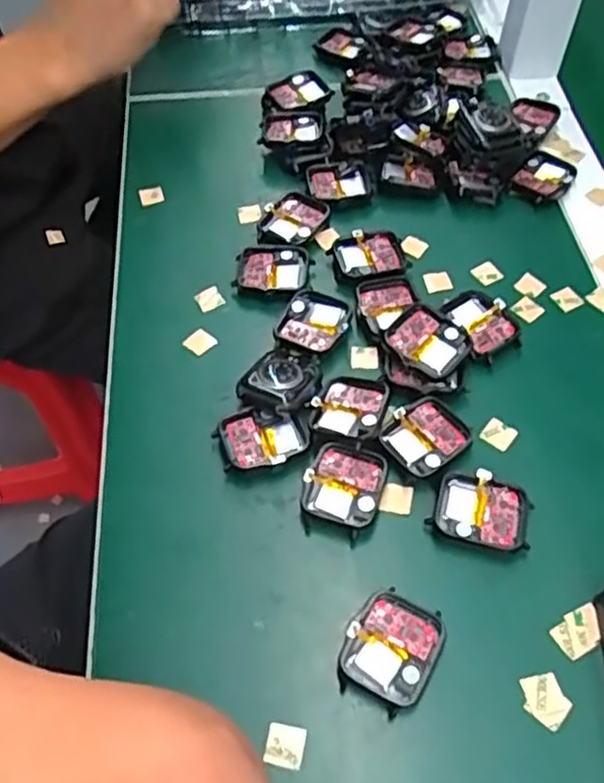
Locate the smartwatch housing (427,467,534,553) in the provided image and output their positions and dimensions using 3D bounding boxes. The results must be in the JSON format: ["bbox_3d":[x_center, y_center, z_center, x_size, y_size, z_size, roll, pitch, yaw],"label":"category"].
[{"bbox_3d":[0.088,0.059,0.346,0.047,0.011,0.036,14,57,10],"label":"smartwatch housing"}]

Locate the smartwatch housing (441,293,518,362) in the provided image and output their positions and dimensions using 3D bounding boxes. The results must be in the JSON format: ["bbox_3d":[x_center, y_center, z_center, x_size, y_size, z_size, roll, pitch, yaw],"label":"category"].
[{"bbox_3d":[0.104,-0.039,0.411,0.035,0.014,0.044,-27,59,-16],"label":"smartwatch housing"}]

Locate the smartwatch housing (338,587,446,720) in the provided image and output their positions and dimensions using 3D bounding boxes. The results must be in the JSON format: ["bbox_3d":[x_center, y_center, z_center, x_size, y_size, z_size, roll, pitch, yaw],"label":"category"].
[{"bbox_3d":[0.039,0.114,0.310,0.037,0.012,0.045,24,60,17],"label":"smartwatch housing"}]

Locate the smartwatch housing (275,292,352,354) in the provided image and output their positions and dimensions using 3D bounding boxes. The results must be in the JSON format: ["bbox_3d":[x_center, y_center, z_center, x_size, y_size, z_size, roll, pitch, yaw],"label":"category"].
[{"bbox_3d":[0.008,-0.040,0.414,0.036,0.006,0.040,21,59,15],"label":"smartwatch housing"}]

